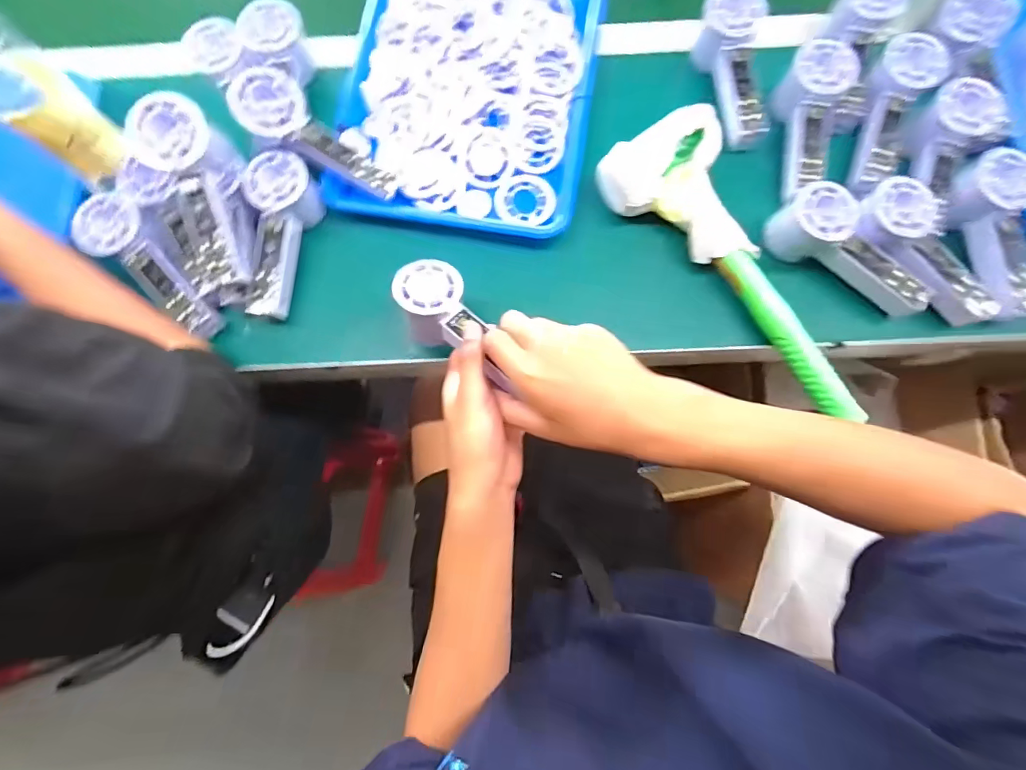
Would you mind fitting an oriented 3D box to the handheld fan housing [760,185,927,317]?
[{"bbox_3d":[0.317,-0.125,0.434,0.153,0.056,0.054,38,80,-3],"label":"handheld fan housing"}]

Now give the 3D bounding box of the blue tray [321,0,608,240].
[{"bbox_3d":[-0.045,-0.328,0.491,0.257,0.036,0.331,9,77,3],"label":"blue tray"}]

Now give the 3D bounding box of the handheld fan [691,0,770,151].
[{"bbox_3d":[0.231,-0.323,0.474,0.059,0.049,0.148,-8,92,-1],"label":"handheld fan"}]

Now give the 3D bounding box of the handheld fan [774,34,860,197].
[{"bbox_3d":[0.297,-0.262,0.457,0.059,0.053,0.148,9,91,3],"label":"handheld fan"}]

